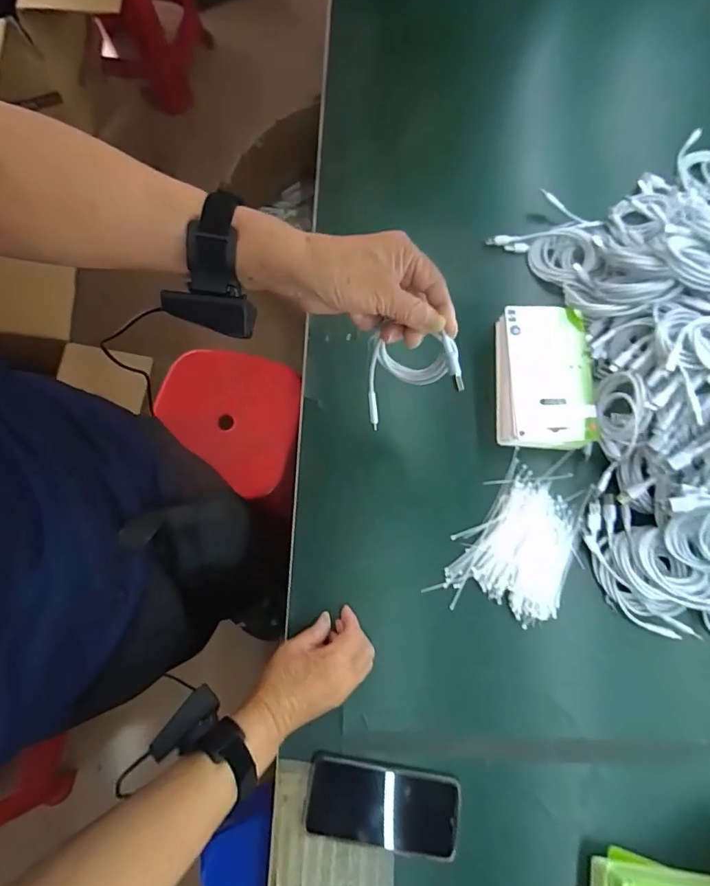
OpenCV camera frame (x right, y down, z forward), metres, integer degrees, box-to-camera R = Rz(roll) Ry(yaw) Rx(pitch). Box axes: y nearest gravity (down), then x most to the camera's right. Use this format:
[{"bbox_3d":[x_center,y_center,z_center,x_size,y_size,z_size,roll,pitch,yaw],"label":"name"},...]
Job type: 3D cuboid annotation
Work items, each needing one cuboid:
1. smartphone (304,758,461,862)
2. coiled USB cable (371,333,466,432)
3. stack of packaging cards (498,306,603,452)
[{"bbox_3d":[0.031,0.401,0.519,0.164,0.011,0.076,7,75,1],"label":"smartphone"},{"bbox_3d":[0.052,-0.065,0.441,0.079,0.095,0.067,-6,75,-2],"label":"coiled USB cable"},{"bbox_3d":[0.239,-0.084,0.616,0.120,0.052,0.181,4,75,1],"label":"stack of packaging cards"}]

